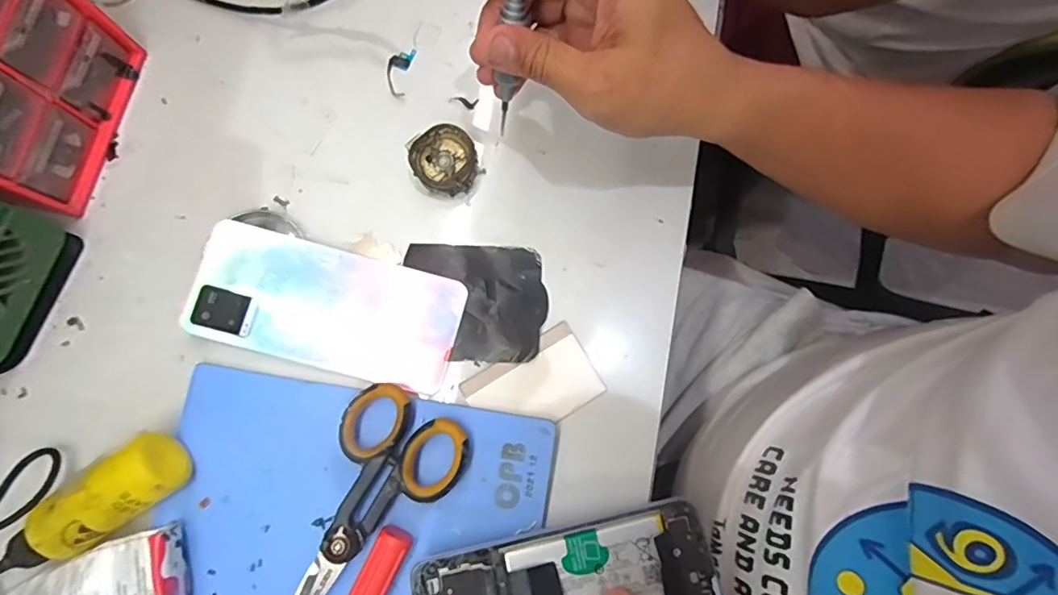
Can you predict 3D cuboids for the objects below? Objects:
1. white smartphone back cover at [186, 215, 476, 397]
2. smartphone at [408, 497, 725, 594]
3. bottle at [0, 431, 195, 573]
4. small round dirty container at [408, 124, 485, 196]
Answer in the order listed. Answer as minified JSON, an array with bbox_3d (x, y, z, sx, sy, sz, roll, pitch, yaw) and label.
[{"bbox_3d":[-0.125,0.006,0.338,0.160,0.005,0.073,16,82,-3],"label":"white smartphone back cover"},{"bbox_3d":[0.023,0.161,0.291,0.163,0.011,0.072,-13,79,-9],"label":"smartphone"},{"bbox_3d":[-0.247,0.122,0.299,0.116,0.035,0.035,-33,82,-6],"label":"bottle"},{"bbox_3d":[-0.054,-0.087,0.351,0.041,0.020,0.040,0,80,-1],"label":"small round dirty container"}]

